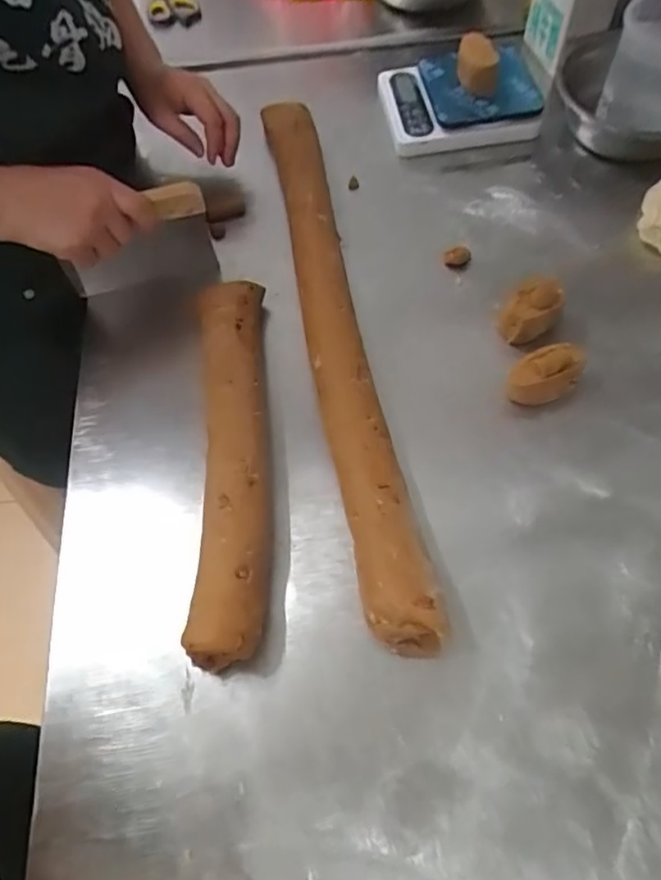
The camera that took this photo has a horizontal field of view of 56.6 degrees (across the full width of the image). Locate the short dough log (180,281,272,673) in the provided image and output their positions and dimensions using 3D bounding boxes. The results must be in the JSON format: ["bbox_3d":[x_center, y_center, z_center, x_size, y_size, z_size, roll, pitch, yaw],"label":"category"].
[{"bbox_3d":[-0.086,0.002,0.533,0.067,0.056,0.362,-5,62,1],"label":"short dough log"}]

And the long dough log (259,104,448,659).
[{"bbox_3d":[0.002,-0.117,0.588,0.057,0.055,0.619,-11,62,-2],"label":"long dough log"}]

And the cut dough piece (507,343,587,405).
[{"bbox_3d":[0.192,-0.055,0.550,0.069,0.048,0.035,-25,63,-9],"label":"cut dough piece"}]

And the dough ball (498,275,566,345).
[{"bbox_3d":[0.191,-0.118,0.583,0.059,0.047,0.042,-42,67,-17],"label":"dough ball"}]

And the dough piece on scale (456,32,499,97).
[{"bbox_3d":[0.168,-0.431,0.703,0.042,0.034,0.062,-1,62,3],"label":"dough piece on scale"}]

